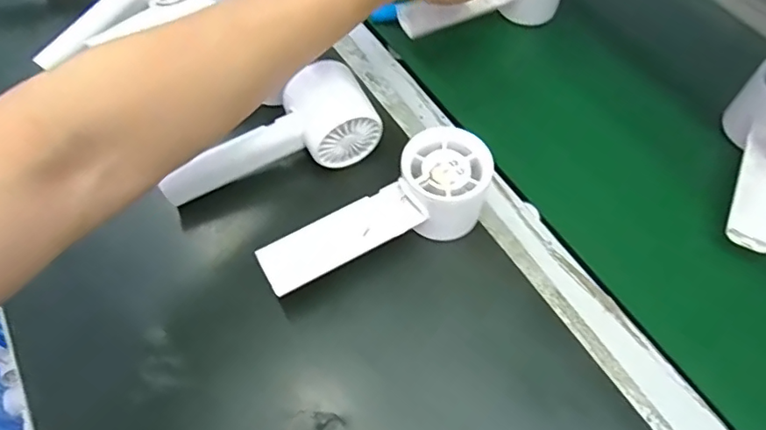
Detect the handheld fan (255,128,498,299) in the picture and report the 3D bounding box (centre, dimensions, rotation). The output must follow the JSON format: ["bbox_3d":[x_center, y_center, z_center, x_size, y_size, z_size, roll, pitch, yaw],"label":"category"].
[{"bbox_3d":[-0.002,0.006,0.354,0.157,0.056,0.055,-29,63,-14],"label":"handheld fan"}]

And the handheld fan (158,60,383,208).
[{"bbox_3d":[-0.082,-0.050,0.383,0.155,0.046,0.058,-27,63,-14],"label":"handheld fan"}]

